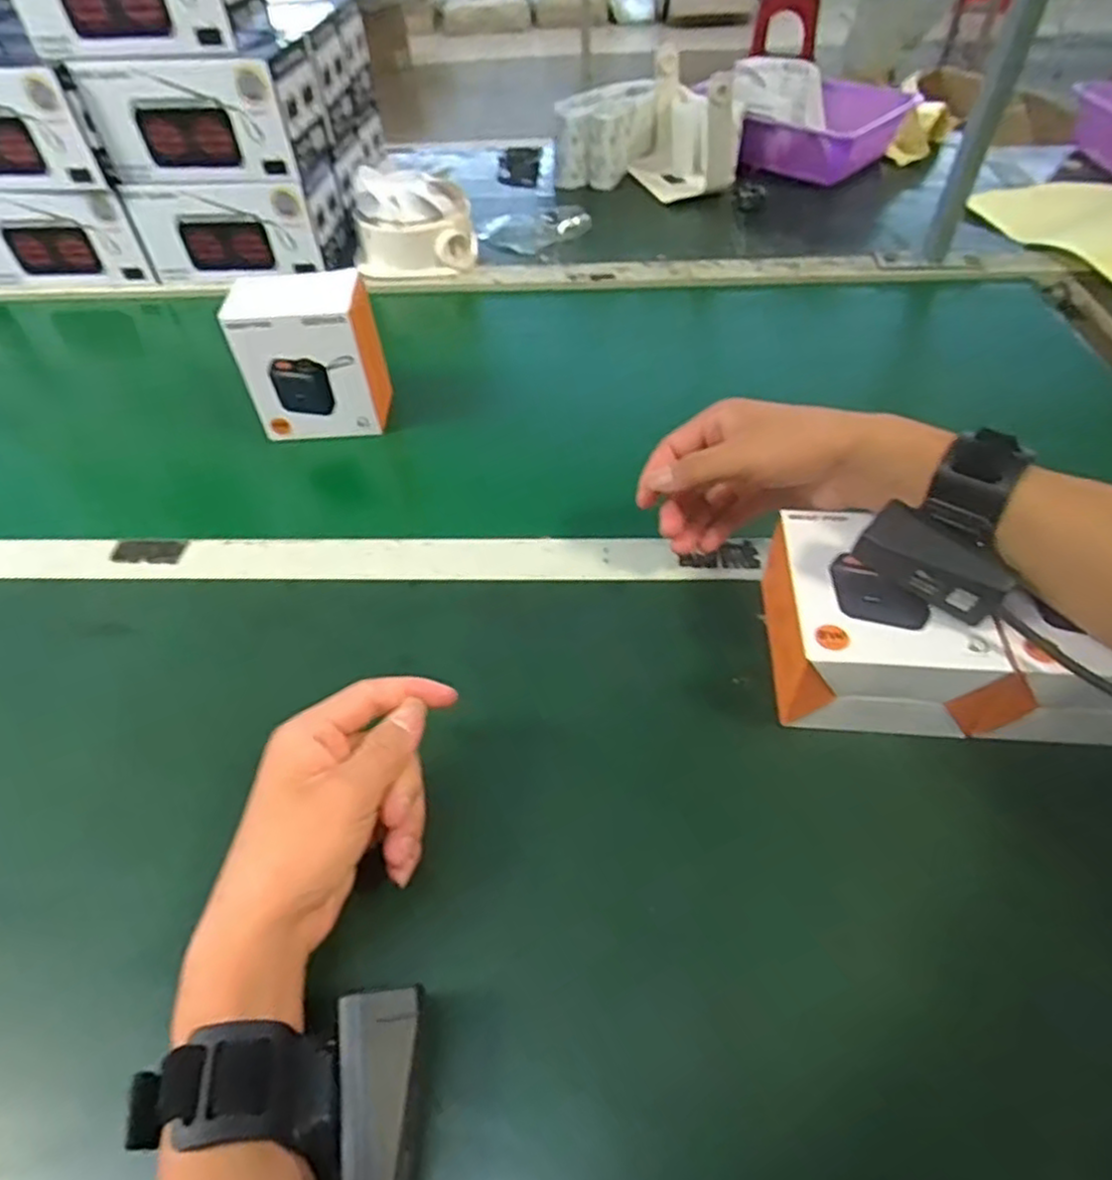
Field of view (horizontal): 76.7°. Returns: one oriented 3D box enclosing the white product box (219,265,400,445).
[{"bbox_3d":[-0.199,-0.191,0.580,0.102,0.112,0.060,-2,48,2],"label":"white product box"}]

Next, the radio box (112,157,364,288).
[{"bbox_3d":[-0.347,-0.409,0.783,0.207,0.100,0.099,-4,48,1],"label":"radio box"}]

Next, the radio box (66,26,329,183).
[{"bbox_3d":[-0.350,-0.486,0.711,0.199,0.099,0.101,-1,48,3],"label":"radio box"}]

